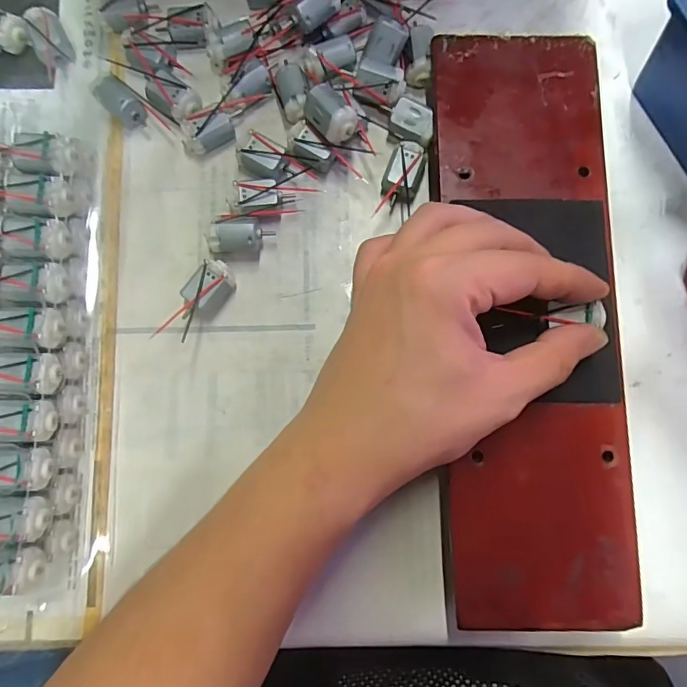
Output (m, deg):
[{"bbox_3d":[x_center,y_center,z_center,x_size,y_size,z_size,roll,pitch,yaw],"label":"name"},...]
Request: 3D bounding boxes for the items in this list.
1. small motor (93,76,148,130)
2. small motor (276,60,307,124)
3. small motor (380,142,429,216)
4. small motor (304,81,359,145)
[{"bbox_3d":[-0.122,-0.132,0.269,0.024,0.019,0.015,40,85,5],"label":"small motor"},{"bbox_3d":[-0.028,-0.136,0.270,0.015,0.018,0.031,-14,83,-1],"label":"small motor"},{"bbox_3d":[0.032,-0.090,0.265,0.019,0.017,0.034,19,84,3],"label":"small motor"},{"bbox_3d":[-0.007,-0.118,0.253,0.018,0.016,0.029,-43,84,-4],"label":"small motor"}]

